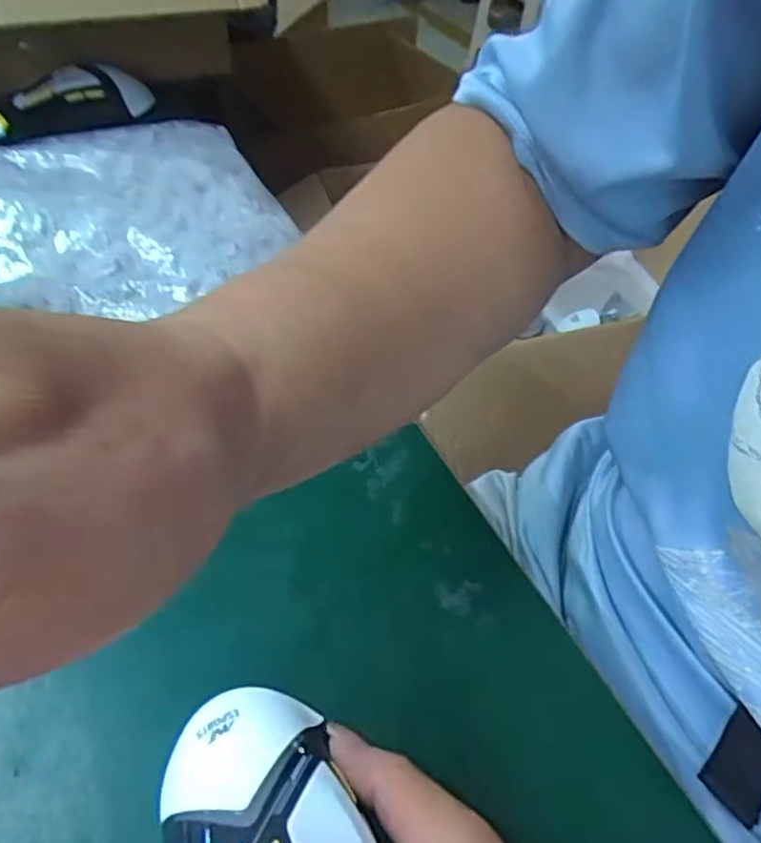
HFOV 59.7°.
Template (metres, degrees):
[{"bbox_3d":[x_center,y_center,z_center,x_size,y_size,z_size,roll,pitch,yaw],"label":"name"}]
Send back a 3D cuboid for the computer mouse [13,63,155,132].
[{"bbox_3d":[-0.288,-0.319,0.651,0.123,0.050,0.050,-19,51,-19],"label":"computer mouse"}]

